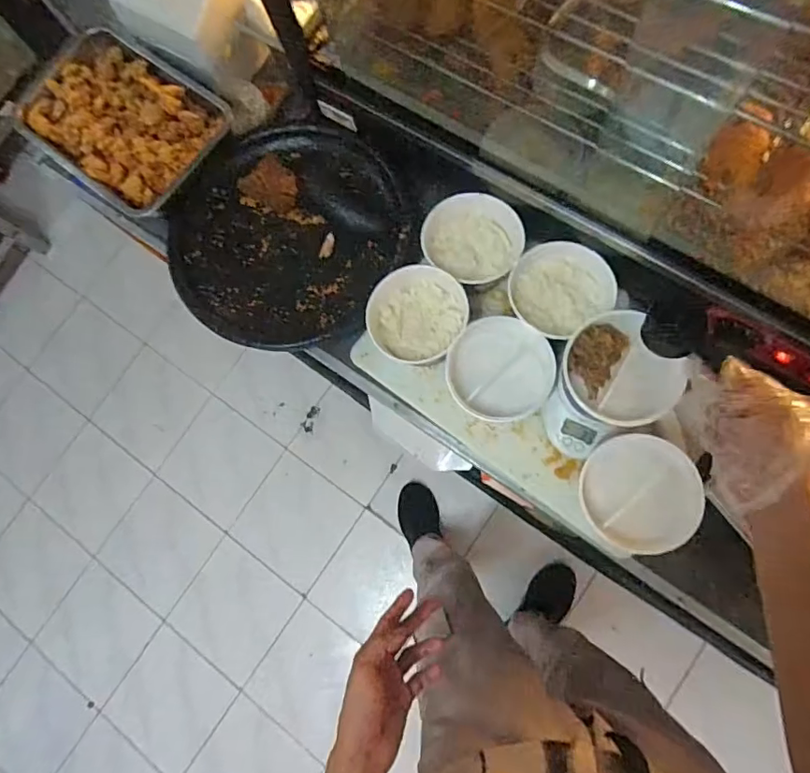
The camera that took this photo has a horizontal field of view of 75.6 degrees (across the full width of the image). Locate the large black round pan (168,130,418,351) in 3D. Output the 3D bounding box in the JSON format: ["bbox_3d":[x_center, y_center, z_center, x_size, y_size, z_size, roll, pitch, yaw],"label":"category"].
[{"bbox_3d":[-0.160,-0.215,0.740,0.307,0.037,0.318,-2,79,8],"label":"large black round pan"}]

